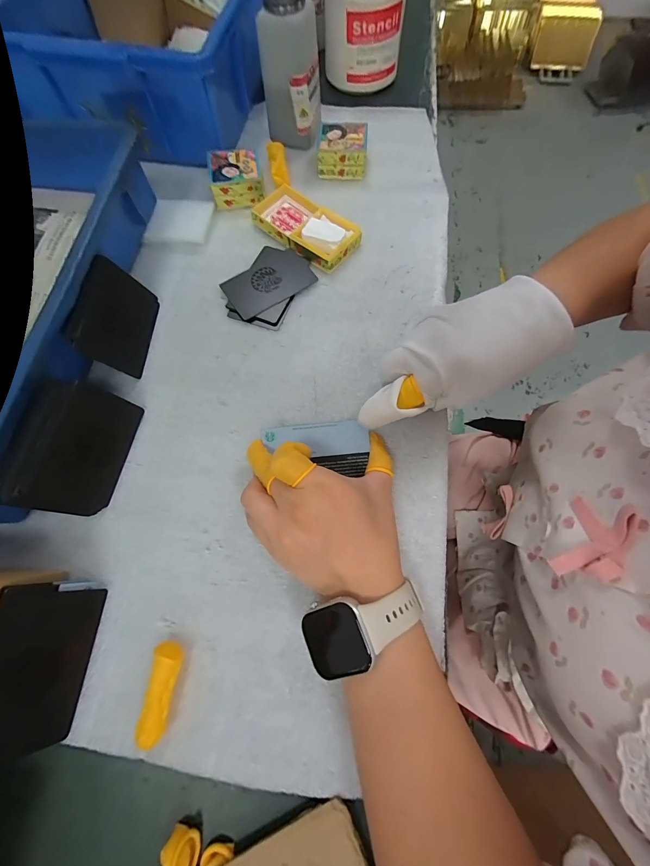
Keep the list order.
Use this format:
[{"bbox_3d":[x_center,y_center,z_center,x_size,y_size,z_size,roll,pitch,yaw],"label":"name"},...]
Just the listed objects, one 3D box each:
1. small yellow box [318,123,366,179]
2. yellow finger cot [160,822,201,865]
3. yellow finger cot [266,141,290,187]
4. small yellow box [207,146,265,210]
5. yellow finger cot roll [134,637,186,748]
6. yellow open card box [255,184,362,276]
[{"bbox_3d":[0.020,-0.325,0.370,0.053,0.031,0.049,4,70,2],"label":"small yellow box"},{"bbox_3d":[-0.080,0.234,0.178,0.020,0.012,0.017,24,72,9],"label":"yellow finger cot"},{"bbox_3d":[-0.054,-0.307,0.365,0.020,0.012,0.053,-13,84,-4],"label":"yellow finger cot"},{"bbox_3d":[-0.099,-0.282,0.354,0.054,0.028,0.052,-9,71,-3],"label":"small yellow box"},{"bbox_3d":[-0.101,0.161,0.199,0.017,0.019,0.048,5,70,2],"label":"yellow finger cot roll"},{"bbox_3d":[-0.022,-0.217,0.332,0.114,0.021,0.054,38,75,13],"label":"yellow open card box"}]

